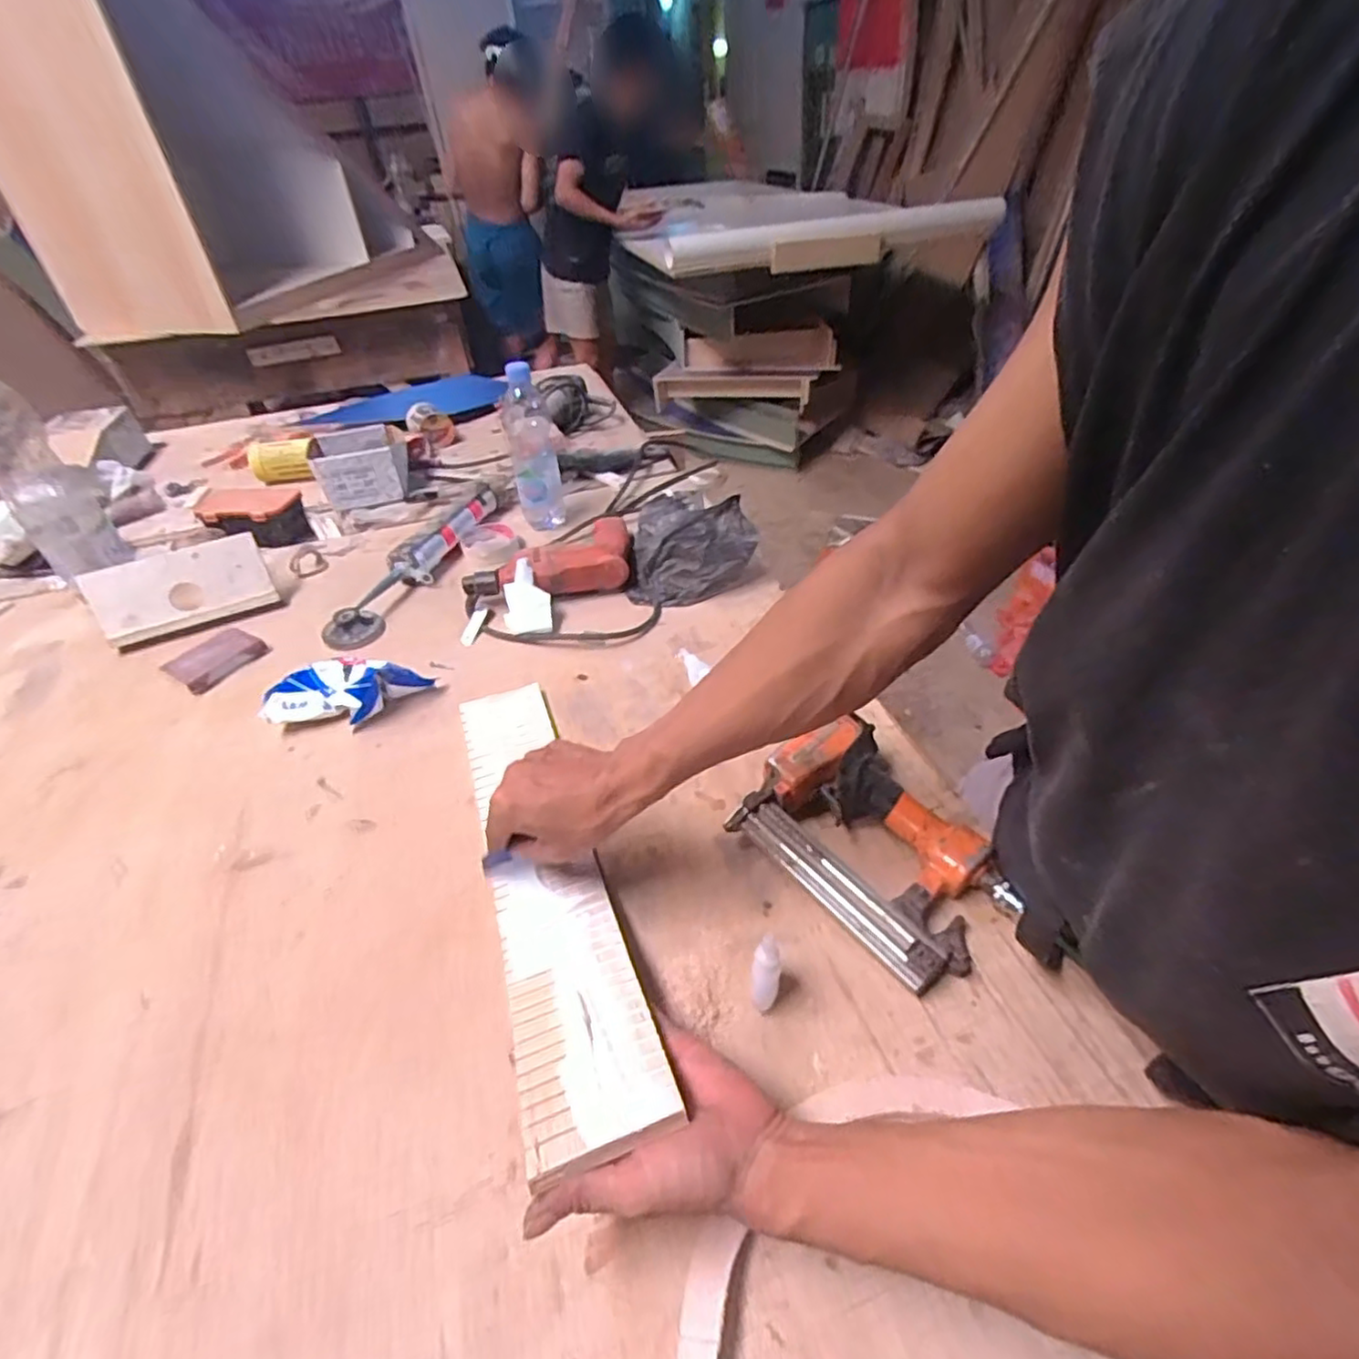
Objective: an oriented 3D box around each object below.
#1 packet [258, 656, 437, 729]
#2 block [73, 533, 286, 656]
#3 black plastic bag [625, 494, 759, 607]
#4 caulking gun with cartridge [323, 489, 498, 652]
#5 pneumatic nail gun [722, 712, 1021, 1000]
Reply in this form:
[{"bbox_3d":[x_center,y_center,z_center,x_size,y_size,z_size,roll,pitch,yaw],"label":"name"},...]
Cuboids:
[{"bbox_3d":[-0.372,0.008,0.769,0.166,0.046,0.095,-2,40,0],"label":"packet"},{"bbox_3d":[-0.643,-0.113,0.880,0.201,0.107,0.032,-22,12,-19],"label":"block"},{"bbox_3d":[0.017,-0.182,0.939,0.166,0.087,0.167,-1,41,6],"label":"black plastic bag"},{"bbox_3d":[-0.358,-0.172,0.957,0.052,0.055,0.365,13,42,18],"label":"caulking gun with cartridge"},{"bbox_3d":[0.169,0.132,0.585,0.156,0.059,0.222,-32,48,-31],"label":"pneumatic nail gun"}]

